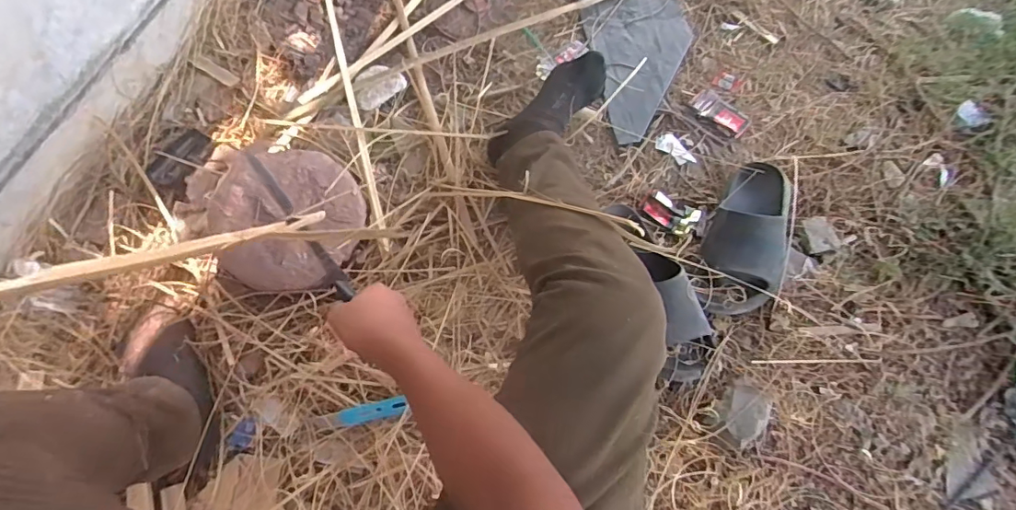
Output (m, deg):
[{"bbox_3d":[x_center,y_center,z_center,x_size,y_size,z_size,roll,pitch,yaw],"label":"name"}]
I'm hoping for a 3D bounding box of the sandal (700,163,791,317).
[{"bbox_3d":[0.386,-0.037,0.811,0.128,0.095,0.283,17,70,4],"label":"sandal"}]

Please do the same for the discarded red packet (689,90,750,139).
[{"bbox_3d":[0.391,-0.263,0.950,0.056,0.013,0.110,-40,75,-13],"label":"discarded red packet"}]

